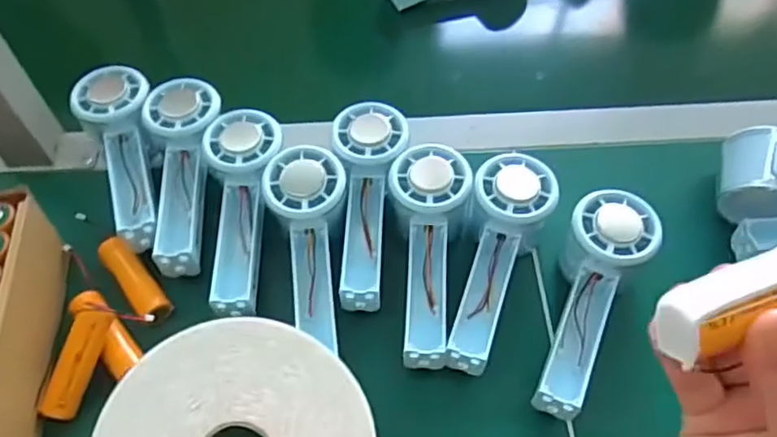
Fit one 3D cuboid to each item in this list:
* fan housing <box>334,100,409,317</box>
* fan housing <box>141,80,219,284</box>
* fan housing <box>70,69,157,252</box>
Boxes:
[{"bbox_3d":[-0.017,-0.011,0.456,0.056,0.043,0.159,3,69,1],"label":"fan housing"},{"bbox_3d":[-0.152,-0.035,0.460,0.050,0.036,0.156,-4,73,-2],"label":"fan housing"},{"bbox_3d":[-0.201,-0.046,0.476,0.056,0.046,0.155,-16,72,-9],"label":"fan housing"}]

